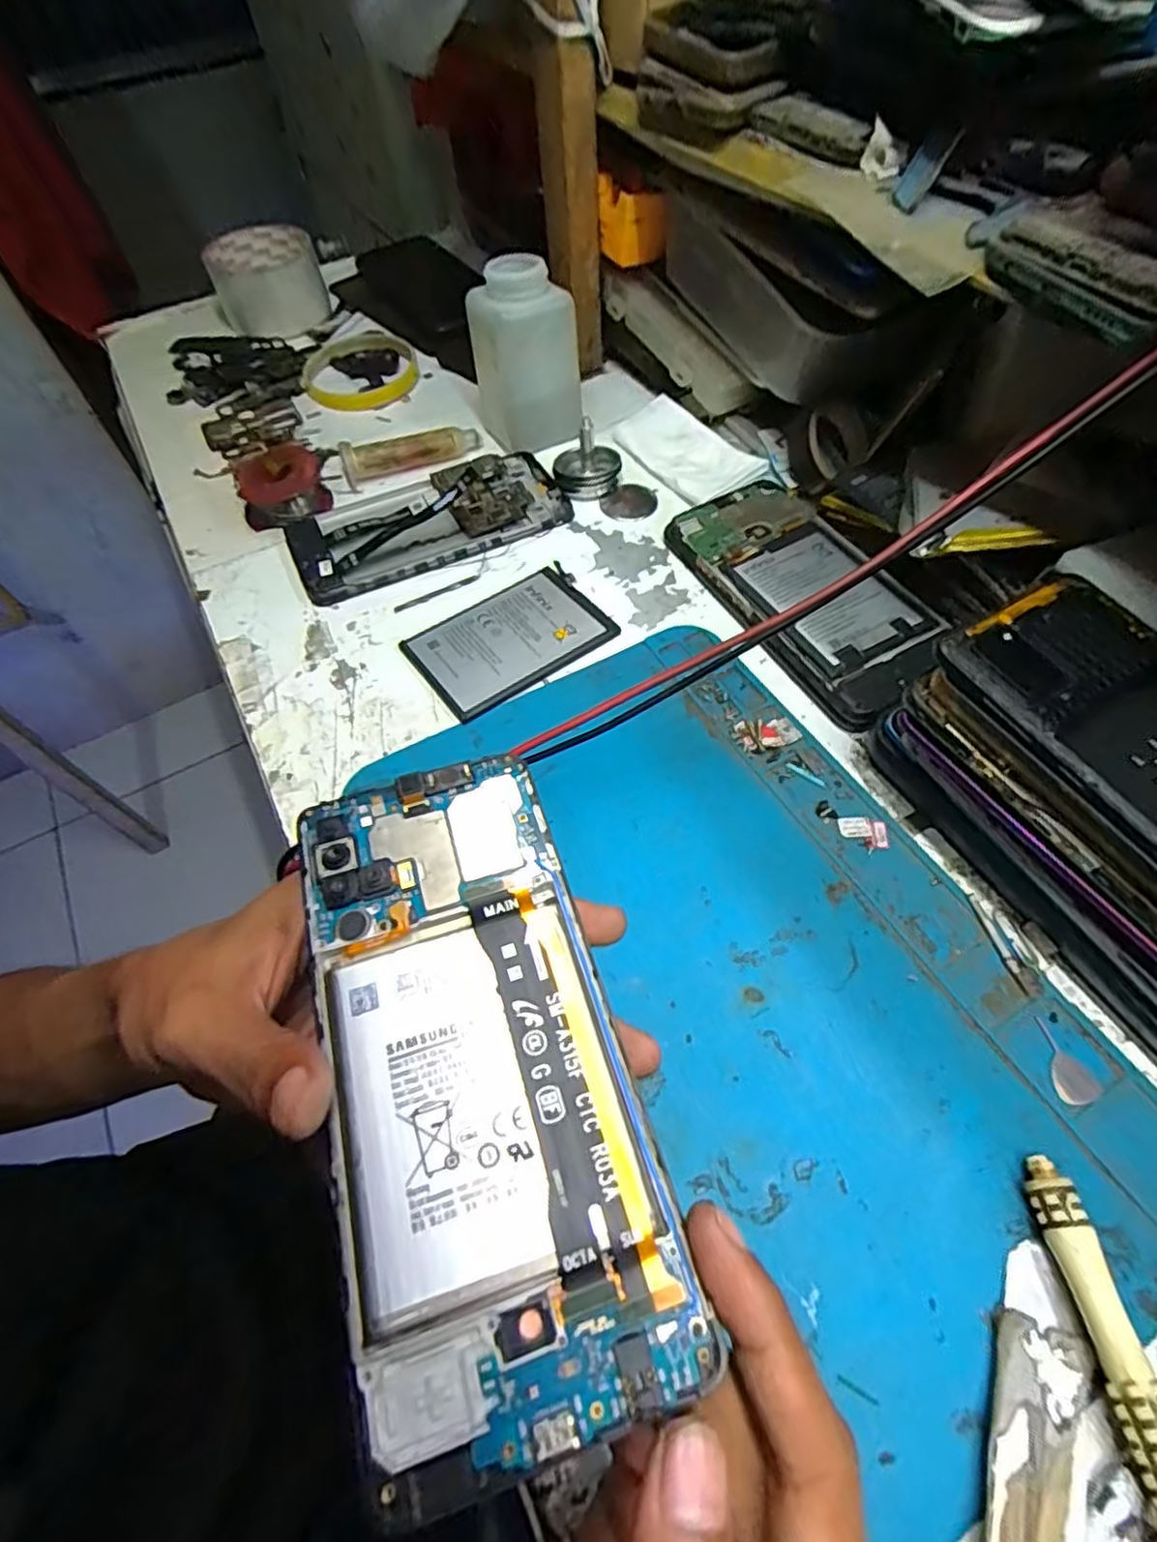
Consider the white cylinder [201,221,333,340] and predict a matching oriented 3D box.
[{"bbox_3d":[-0.251,-0.395,0.536,0.083,0.045,0.102,-22,59,-10],"label":"white cylinder"}]

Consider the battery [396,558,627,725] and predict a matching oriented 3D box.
[{"bbox_3d":[-0.034,-0.068,0.342,0.096,0.005,0.065,-35,62,-17],"label":"battery"}]

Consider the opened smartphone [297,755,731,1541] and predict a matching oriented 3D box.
[{"bbox_3d":[-0.027,0.063,0.160,0.067,0.007,0.150,-17,57,-7],"label":"opened smartphone"}]

